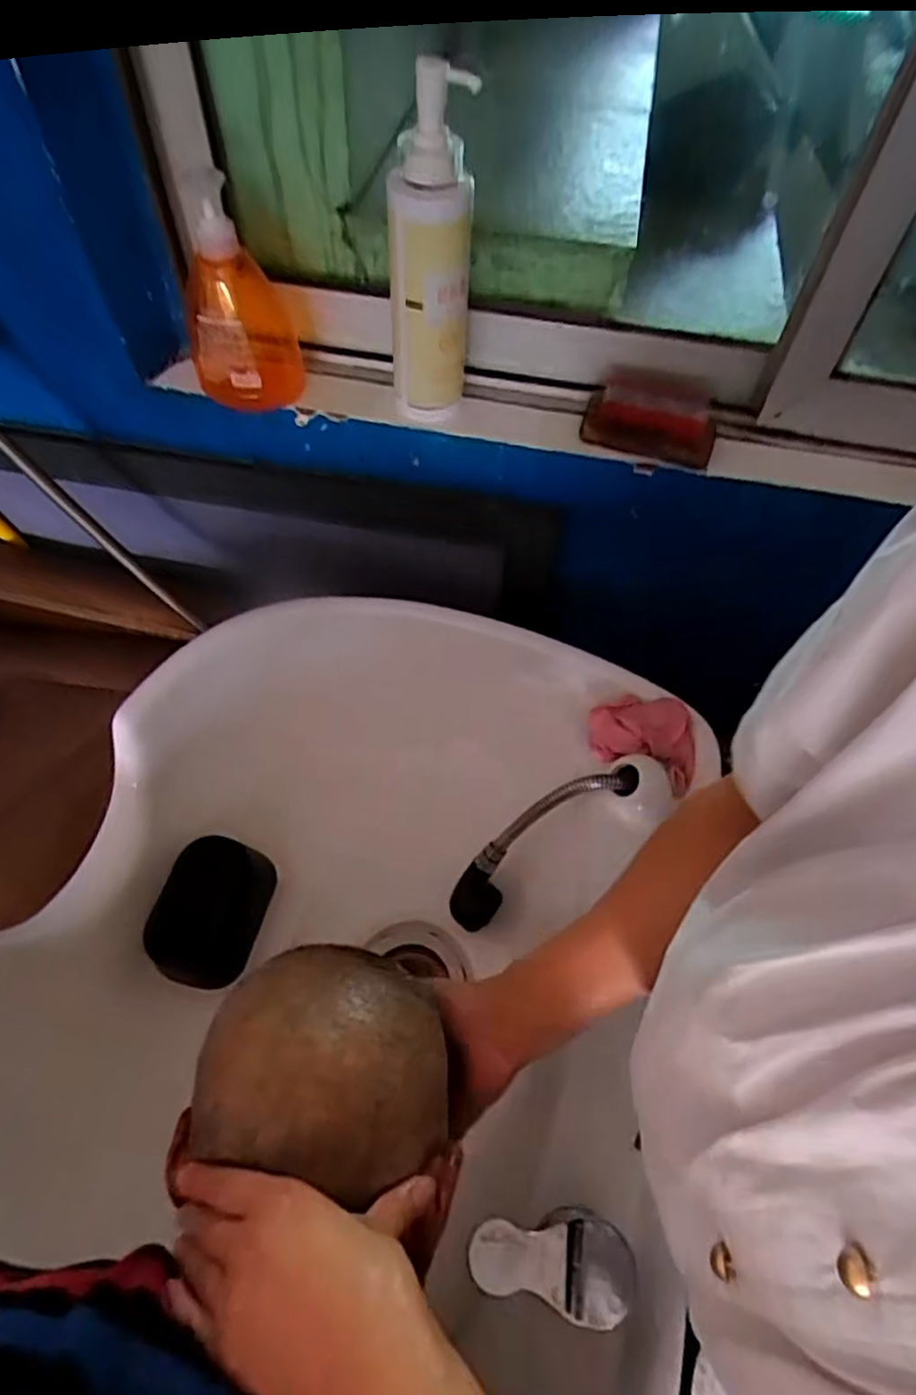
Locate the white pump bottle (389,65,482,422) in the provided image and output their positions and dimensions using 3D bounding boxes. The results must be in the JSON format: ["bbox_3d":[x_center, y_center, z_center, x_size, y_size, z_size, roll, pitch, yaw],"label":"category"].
[{"bbox_3d":[-0.021,-0.344,0.555,0.064,0.244,0.078,-3,57,-5],"label":"white pump bottle"}]

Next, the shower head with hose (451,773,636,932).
[{"bbox_3d":[0.069,0.137,0.666,0.041,0.237,0.048,5,43,-52],"label":"shower head with hose"}]

